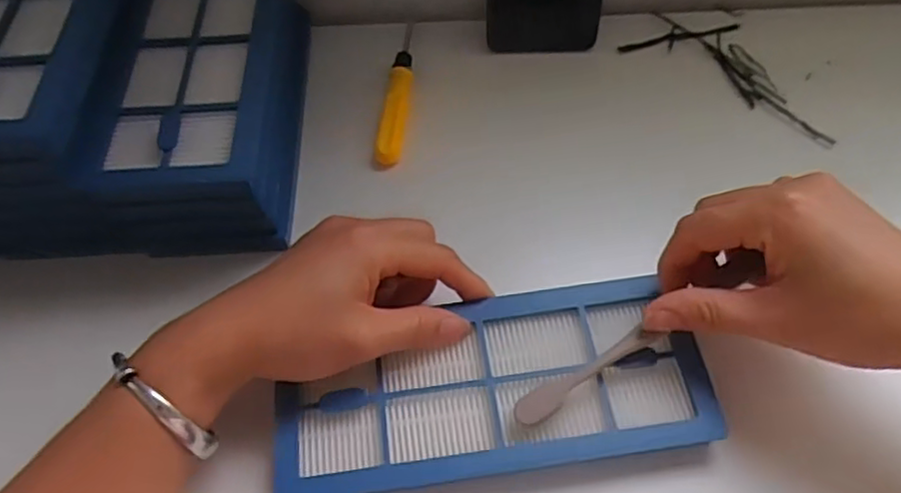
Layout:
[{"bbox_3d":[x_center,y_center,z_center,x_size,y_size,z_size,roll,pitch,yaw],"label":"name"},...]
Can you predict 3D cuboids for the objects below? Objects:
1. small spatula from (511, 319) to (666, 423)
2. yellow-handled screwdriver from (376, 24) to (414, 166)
[{"bbox_3d":[0.063,0.060,0.304,0.074,0.008,0.012,-32,61,-5],"label":"small spatula"},{"bbox_3d":[-0.034,-0.105,0.431,0.014,0.014,0.120,4,58,5],"label":"yellow-handled screwdriver"}]

